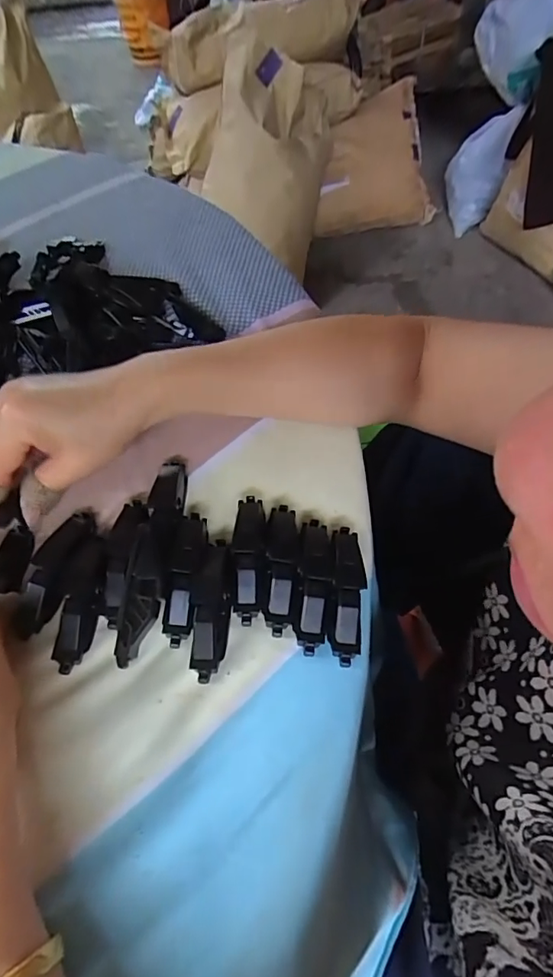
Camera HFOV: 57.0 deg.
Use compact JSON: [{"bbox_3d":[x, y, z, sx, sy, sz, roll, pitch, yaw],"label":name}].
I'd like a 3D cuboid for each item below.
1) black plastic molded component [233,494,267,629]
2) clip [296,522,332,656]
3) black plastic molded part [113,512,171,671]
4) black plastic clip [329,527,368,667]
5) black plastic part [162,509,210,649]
[{"bbox_3d":[-0.016,0.039,0.307,0.020,0.017,0.079,-3,56,1],"label":"black plastic molded component"},{"bbox_3d":[0.022,0.053,0.296,0.019,0.017,0.079,2,56,4],"label":"clip"},{"bbox_3d":[-0.074,0.054,0.290,0.022,0.021,0.086,5,57,6],"label":"black plastic molded part"},{"bbox_3d":[0.041,0.057,0.291,0.017,0.018,0.081,3,57,5],"label":"black plastic clip"},{"bbox_3d":[-0.052,0.048,0.299,0.020,0.018,0.079,1,56,3],"label":"black plastic part"}]

